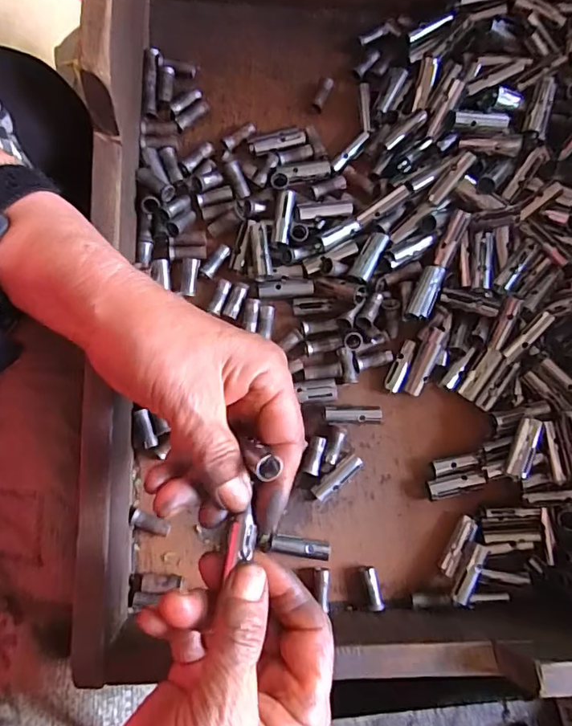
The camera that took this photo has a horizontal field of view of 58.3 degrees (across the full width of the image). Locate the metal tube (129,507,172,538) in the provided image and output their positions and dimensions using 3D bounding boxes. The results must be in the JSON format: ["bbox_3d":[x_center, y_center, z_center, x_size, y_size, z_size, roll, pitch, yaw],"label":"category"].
[{"bbox_3d":[-0.085,0.100,0.321,0.026,0.012,0.011,23,77,1],"label":"metal tube"}]

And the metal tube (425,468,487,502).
[{"bbox_3d":[0.109,0.079,0.331,0.037,0.011,0.013,-12,79,-7],"label":"metal tube"}]

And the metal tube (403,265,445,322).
[{"bbox_3d":[0.089,-0.045,0.328,0.015,0.014,0.040,25,77,2],"label":"metal tube"}]

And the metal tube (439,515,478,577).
[{"bbox_3d":[0.108,0.116,0.327,0.010,0.013,0.038,31,77,3],"label":"metal tube"}]

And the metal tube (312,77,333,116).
[{"bbox_3d":[0.025,-0.190,0.364,0.008,0.010,0.024,29,106,7],"label":"metal tube"}]

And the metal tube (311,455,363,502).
[{"bbox_3d":[0.033,0.074,0.330,0.037,0.012,0.011,-39,83,-11],"label":"metal tube"}]

